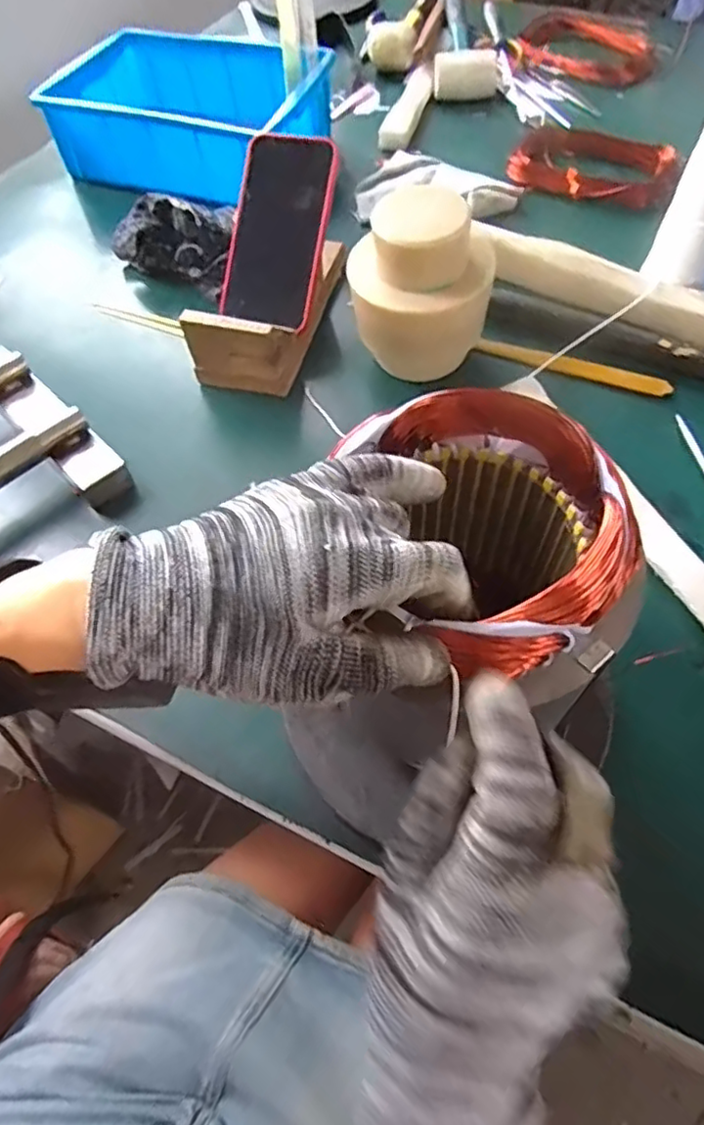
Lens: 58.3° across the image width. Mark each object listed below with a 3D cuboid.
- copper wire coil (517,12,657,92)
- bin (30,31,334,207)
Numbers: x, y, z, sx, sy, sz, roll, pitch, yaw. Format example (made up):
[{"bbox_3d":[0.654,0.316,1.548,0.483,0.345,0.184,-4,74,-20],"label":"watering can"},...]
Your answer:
[{"bbox_3d":[0.313,-0.679,0.832,0.192,0.040,0.115,29,72,19],"label":"copper wire coil"},{"bbox_3d":[-0.177,-0.522,0.724,0.286,0.076,0.218,14,60,12],"label":"bin"}]

